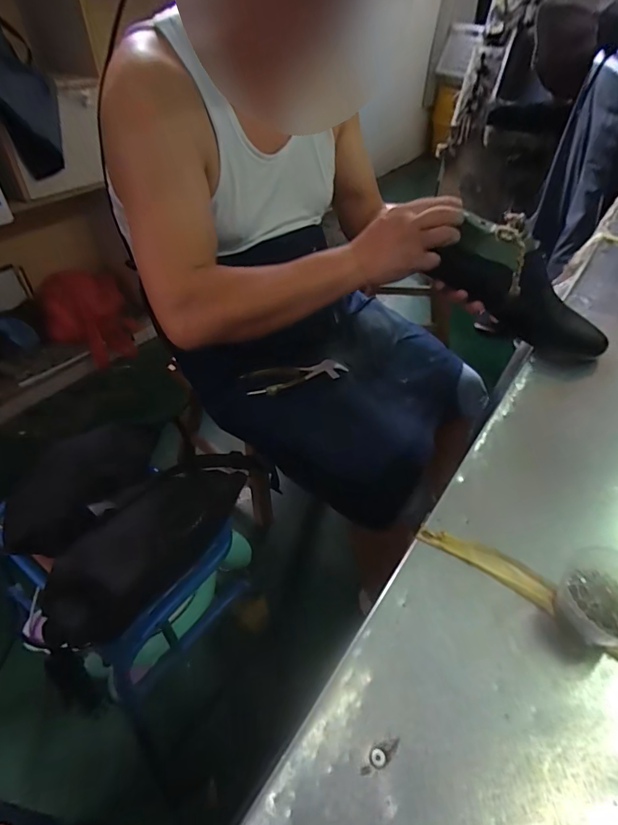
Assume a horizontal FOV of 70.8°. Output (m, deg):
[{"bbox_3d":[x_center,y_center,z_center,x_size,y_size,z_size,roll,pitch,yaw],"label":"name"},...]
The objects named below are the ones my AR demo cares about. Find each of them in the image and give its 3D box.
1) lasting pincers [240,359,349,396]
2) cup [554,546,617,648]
[{"bbox_3d":[-0.020,-0.063,0.728,0.189,0.010,0.048,-16,57,-30],"label":"lasting pincers"},{"bbox_3d":[0.214,0.140,0.316,0.060,0.041,0.074,33,52,29],"label":"cup"}]

